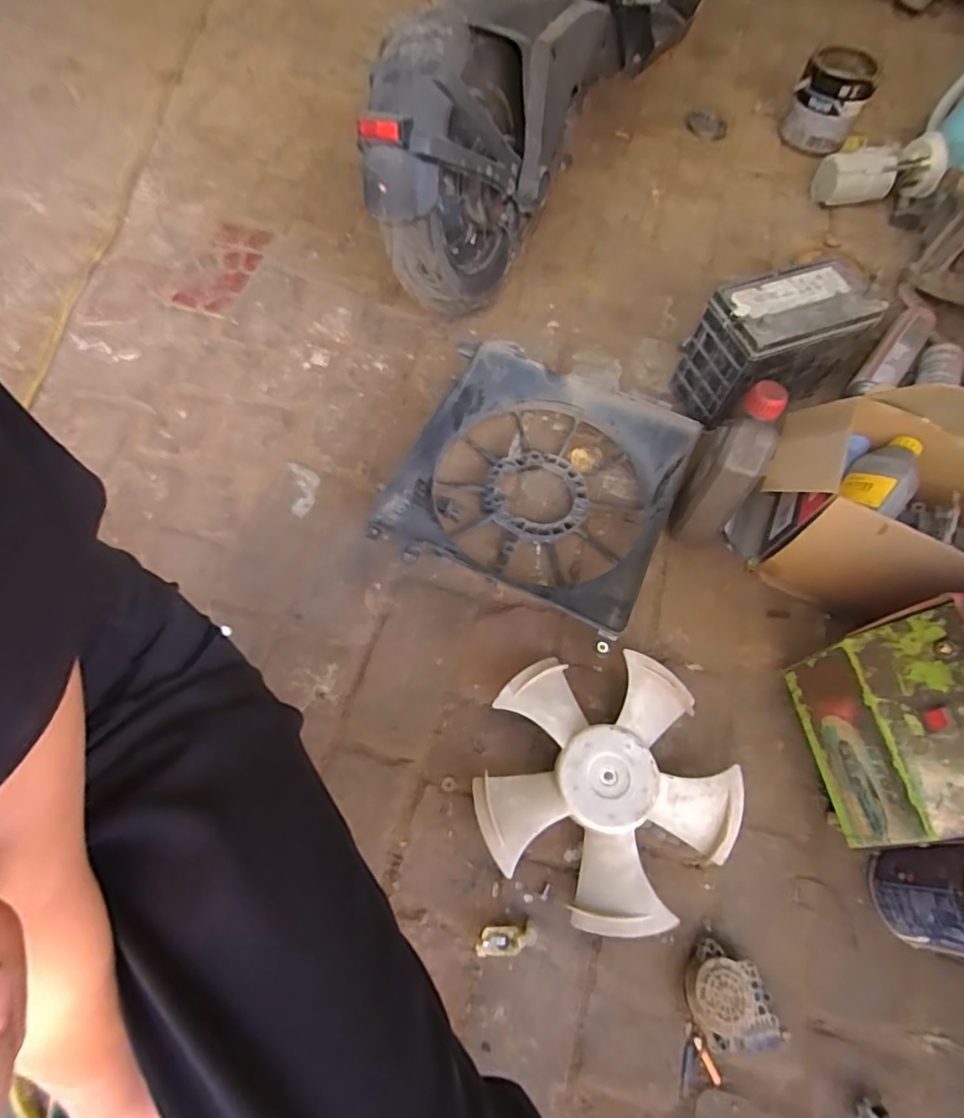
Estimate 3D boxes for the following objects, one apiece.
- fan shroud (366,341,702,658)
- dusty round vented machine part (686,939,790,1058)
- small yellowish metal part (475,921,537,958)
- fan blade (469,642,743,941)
[{"bbox_3d":[0.084,-0.109,0.848,0.369,0.077,0.389,24,65,8],"label":"fan shroud"},{"bbox_3d":[0.263,0.470,0.598,0.105,0.040,0.089,38,68,15],"label":"dusty round vented machine part"},{"bbox_3d":[0.027,0.418,0.623,0.066,0.022,0.028,-5,64,-6],"label":"small yellowish metal part"},{"bbox_3d":[0.141,0.259,0.681,0.287,0.061,0.286,2,64,-3],"label":"fan blade"}]

